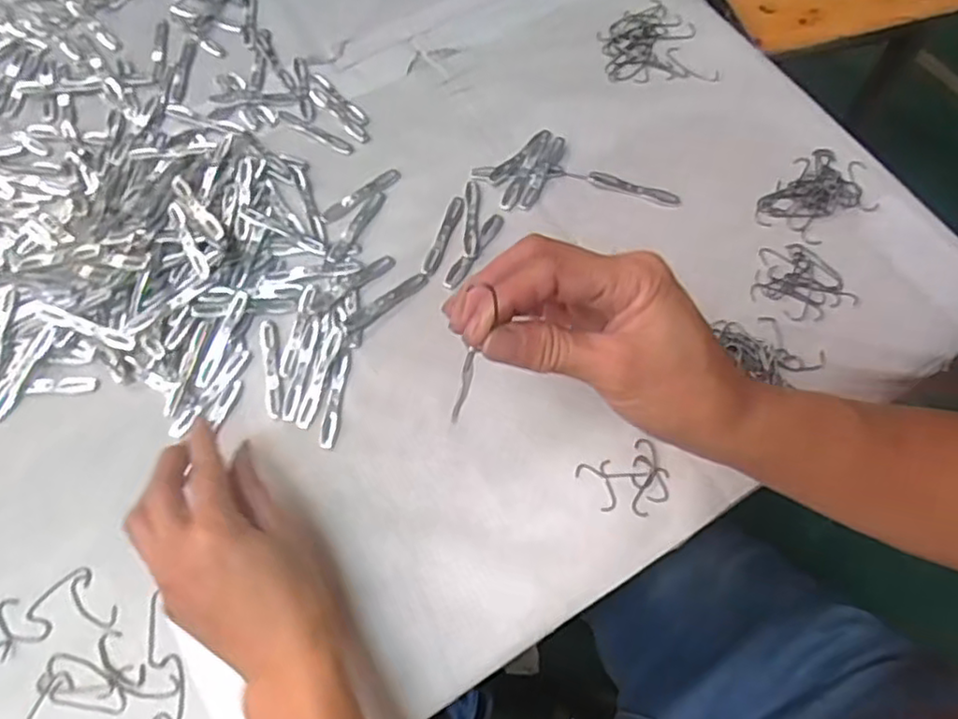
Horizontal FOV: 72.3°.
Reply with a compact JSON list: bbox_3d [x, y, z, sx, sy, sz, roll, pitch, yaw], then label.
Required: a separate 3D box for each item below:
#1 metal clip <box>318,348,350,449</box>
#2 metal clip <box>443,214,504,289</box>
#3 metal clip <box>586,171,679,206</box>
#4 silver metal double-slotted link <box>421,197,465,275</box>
[{"bbox_3d":[-0.094,0.025,0.427,0.011,0.004,0.066,4,67,1],"label":"metal clip"},{"bbox_3d":[-0.004,-0.078,0.472,0.013,0.004,0.072,30,70,11],"label":"metal clip"},{"bbox_3d":[0.116,-0.129,0.494,0.069,0.004,0.011,17,68,6],"label":"metal clip"},{"bbox_3d":[-0.026,-0.091,0.476,0.011,0.004,0.071,18,68,7],"label":"silver metal double-slotted link"}]

